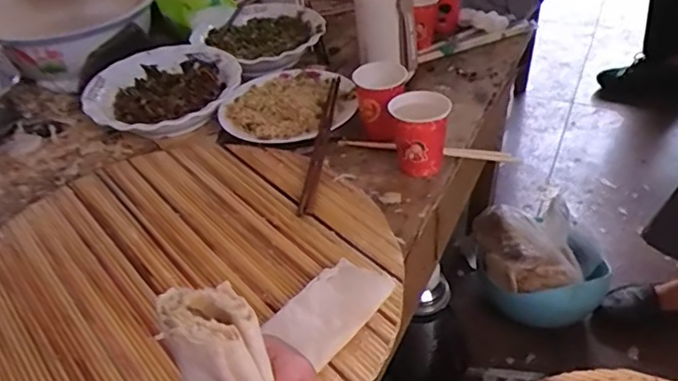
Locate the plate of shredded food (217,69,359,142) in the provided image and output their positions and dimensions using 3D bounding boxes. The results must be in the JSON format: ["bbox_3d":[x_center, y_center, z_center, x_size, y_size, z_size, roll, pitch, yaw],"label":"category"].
[{"bbox_3d":[-0.065,-0.128,0.827,0.186,0.022,0.190,17,42,27],"label":"plate of shredded food"}]

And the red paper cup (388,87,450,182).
[{"bbox_3d":[0.098,-0.066,0.696,0.062,0.091,0.069,-4,39,2],"label":"red paper cup"}]

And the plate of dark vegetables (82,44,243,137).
[{"bbox_3d":[-0.263,-0.153,0.870,0.218,0.050,0.212,-3,37,3],"label":"plate of dark vegetables"}]

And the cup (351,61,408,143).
[{"bbox_3d":[0.054,-0.119,0.775,0.069,0.084,0.072,-3,39,3],"label":"cup"}]

